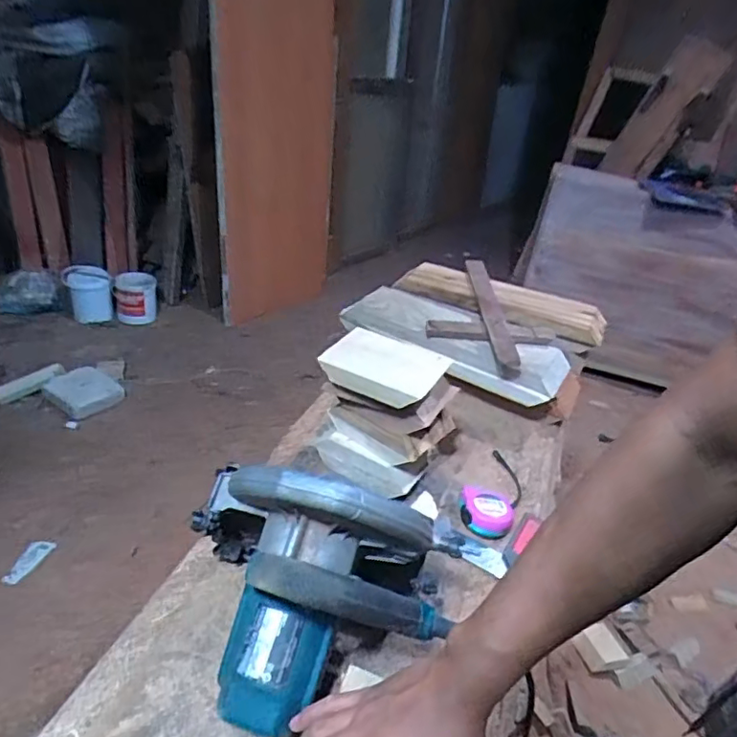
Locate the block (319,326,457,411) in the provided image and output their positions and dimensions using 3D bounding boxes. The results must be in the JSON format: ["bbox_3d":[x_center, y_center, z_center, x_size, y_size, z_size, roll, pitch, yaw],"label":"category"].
[{"bbox_3d":[0.024,-0.001,0.773,0.146,0.034,0.123,21,32,19],"label":"block"}]

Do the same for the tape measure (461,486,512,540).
[{"bbox_3d":[0.157,0.188,0.773,0.068,0.031,0.068,12,30,4],"label":"tape measure"}]

